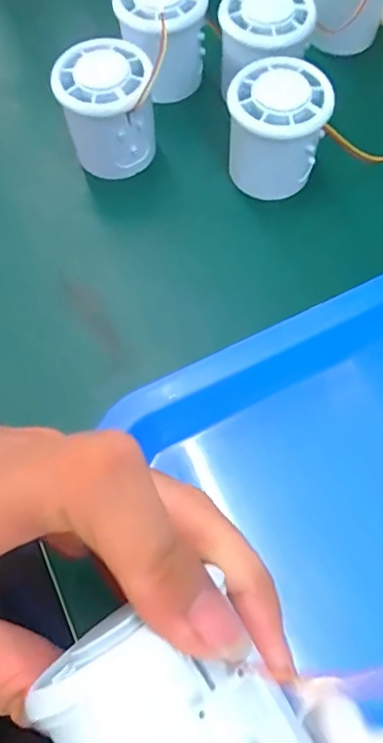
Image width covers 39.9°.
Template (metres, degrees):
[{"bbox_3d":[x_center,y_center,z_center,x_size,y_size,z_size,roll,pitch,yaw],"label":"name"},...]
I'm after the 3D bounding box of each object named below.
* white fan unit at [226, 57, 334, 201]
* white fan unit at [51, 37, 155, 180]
[{"bbox_3d":[0.050,-0.141,0.313,0.053,0.059,0.049,0,68,0],"label":"white fan unit"},{"bbox_3d":[-0.050,-0.157,0.319,0.053,0.061,0.049,-3,68,-1],"label":"white fan unit"}]

